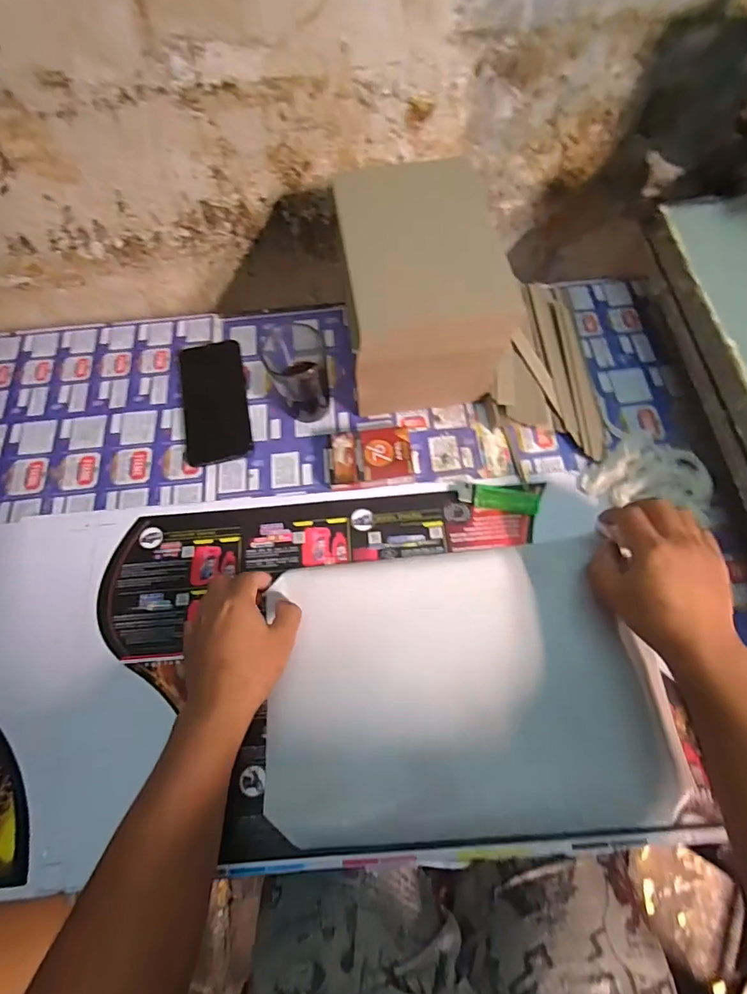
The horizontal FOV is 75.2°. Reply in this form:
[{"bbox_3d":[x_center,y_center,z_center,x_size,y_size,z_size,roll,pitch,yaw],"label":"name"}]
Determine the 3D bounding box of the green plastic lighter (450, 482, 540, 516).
[{"bbox_3d":[0.127,0.001,0.502,0.088,0.008,0.026,6,67,5],"label":"green plastic lighter"}]

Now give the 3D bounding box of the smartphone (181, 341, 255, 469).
[{"bbox_3d":[-0.184,-0.115,0.561,0.072,0.014,0.159,-12,67,-2],"label":"smartphone"}]

